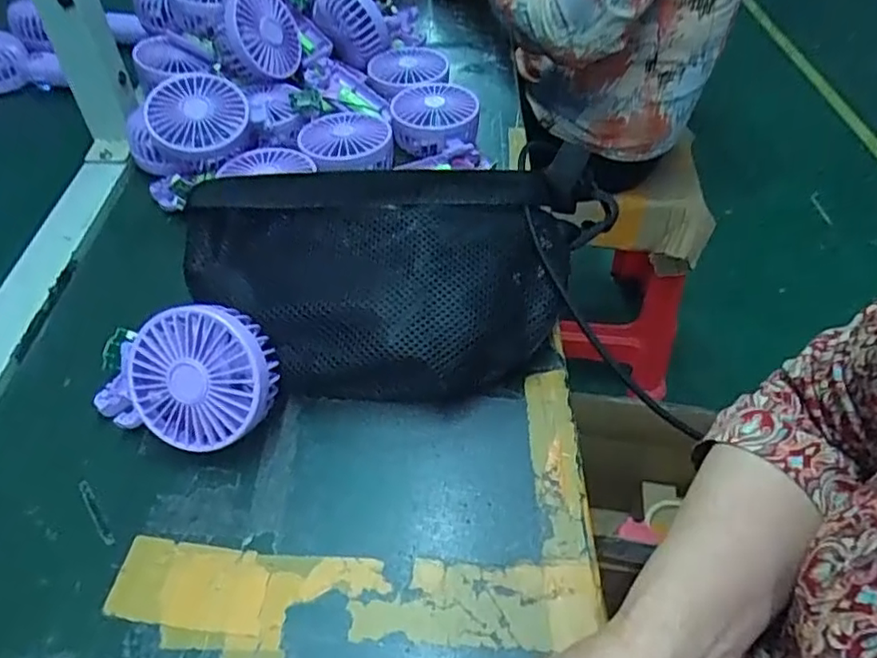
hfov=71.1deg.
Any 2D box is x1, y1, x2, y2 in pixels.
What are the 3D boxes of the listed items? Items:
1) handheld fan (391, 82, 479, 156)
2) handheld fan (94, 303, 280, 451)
[{"bbox_3d":[-0.004,-0.209,0.607,0.085,0.050,0.086,2,49,2],"label":"handheld fan"},{"bbox_3d":[-0.163,0.025,0.387,0.133,0.088,0.047,8,8,11],"label":"handheld fan"}]

